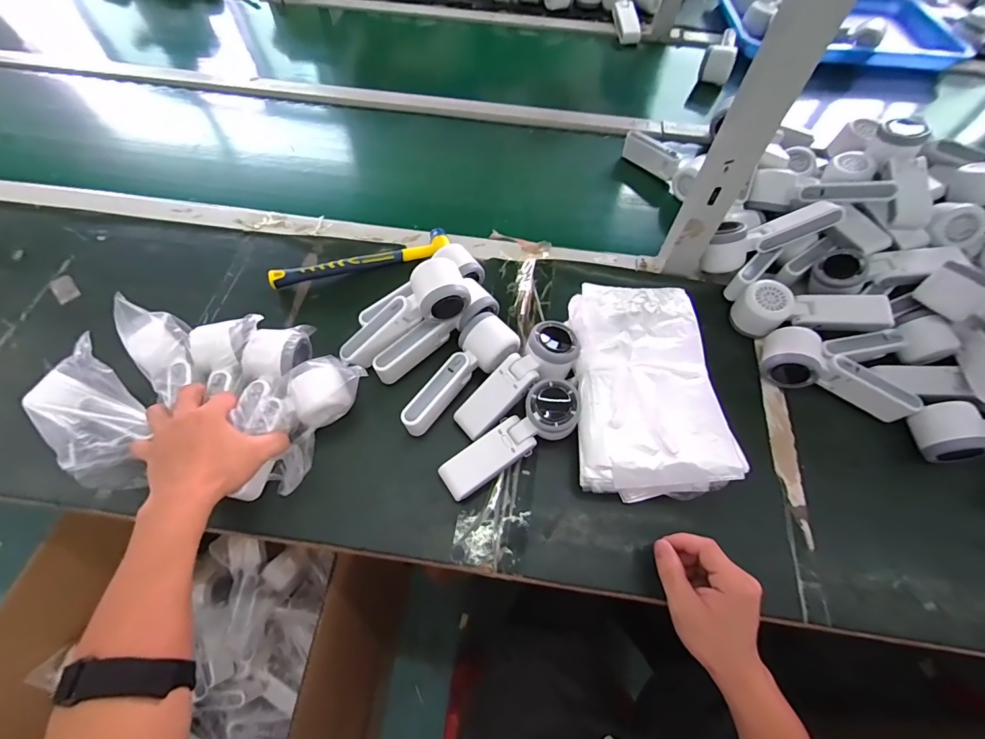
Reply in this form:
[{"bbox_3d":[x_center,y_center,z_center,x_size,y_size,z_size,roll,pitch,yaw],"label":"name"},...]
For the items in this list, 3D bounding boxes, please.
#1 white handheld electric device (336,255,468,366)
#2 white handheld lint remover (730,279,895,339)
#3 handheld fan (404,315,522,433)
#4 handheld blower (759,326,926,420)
[{"bbox_3d":[-0.104,-0.062,0.508,0.165,0.053,0.062,-34,68,8],"label":"white handheld electric device"},{"bbox_3d":[0.389,-0.068,0.546,0.164,0.055,0.057,7,62,2],"label":"white handheld lint remover"},{"bbox_3d":[-0.043,0.006,0.511,0.063,0.050,0.163,39,67,18],"label":"handheld fan"},{"bbox_3d":[0.399,0.014,0.513,0.166,0.050,0.063,28,64,13],"label":"handheld blower"}]

